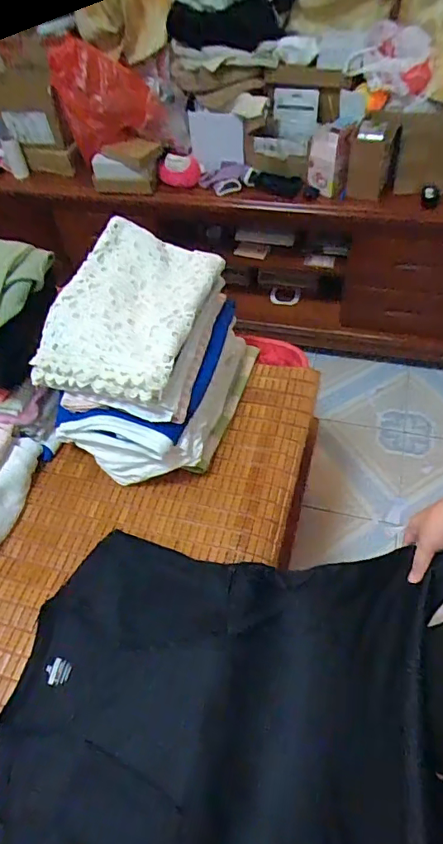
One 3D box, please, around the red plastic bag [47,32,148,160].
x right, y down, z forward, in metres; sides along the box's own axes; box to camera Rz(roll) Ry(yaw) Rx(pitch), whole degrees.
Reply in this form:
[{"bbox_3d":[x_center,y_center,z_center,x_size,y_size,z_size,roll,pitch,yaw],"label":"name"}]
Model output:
[{"bbox_3d":[-0.265,-0.724,1.126,0.197,0.219,0.042,-3,54,3],"label":"red plastic bag"}]

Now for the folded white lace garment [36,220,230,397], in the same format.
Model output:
[{"bbox_3d":[-0.138,-0.178,0.791,0.228,0.089,0.304,16,58,16],"label":"folded white lace garment"}]

